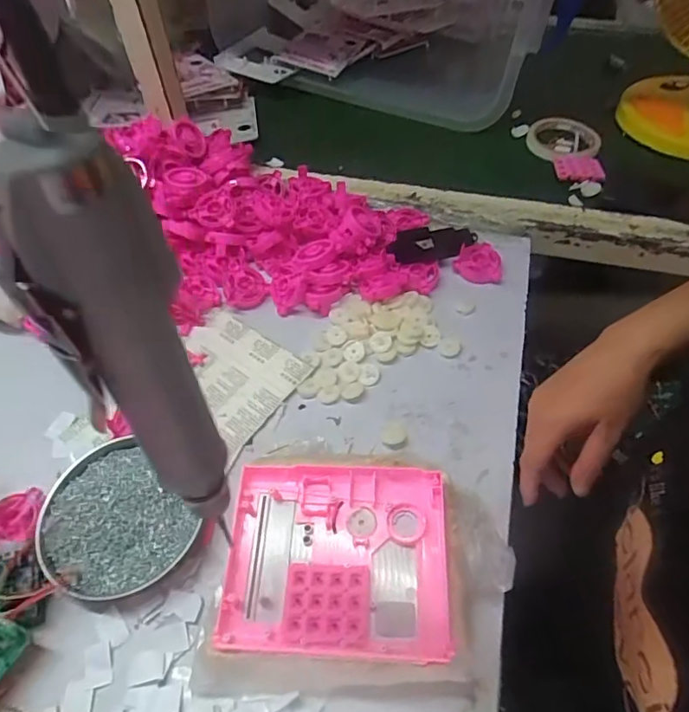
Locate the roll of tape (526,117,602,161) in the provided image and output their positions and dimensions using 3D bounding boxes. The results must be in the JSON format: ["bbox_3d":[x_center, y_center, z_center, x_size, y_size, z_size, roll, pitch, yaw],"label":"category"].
[{"bbox_3d":[0.313,-0.309,0.738,0.098,0.013,0.091,-3,60,5],"label":"roll of tape"}]

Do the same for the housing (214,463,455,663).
[{"bbox_3d":[-0.006,0.149,0.389,0.162,0.016,0.133,2,55,3],"label":"housing"}]

